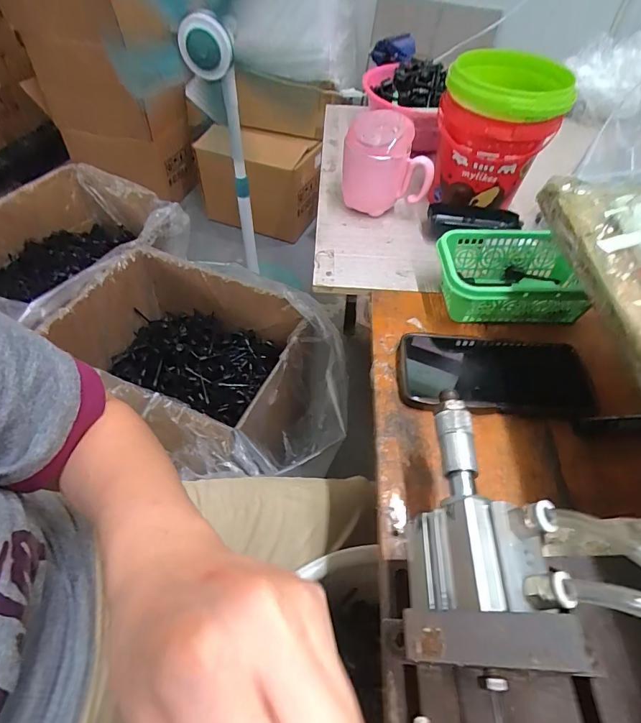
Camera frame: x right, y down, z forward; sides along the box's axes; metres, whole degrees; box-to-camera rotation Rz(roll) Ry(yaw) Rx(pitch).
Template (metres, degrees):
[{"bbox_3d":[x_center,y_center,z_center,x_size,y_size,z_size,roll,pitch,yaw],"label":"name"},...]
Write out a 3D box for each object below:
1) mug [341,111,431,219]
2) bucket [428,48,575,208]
[{"bbox_3d":[0.077,-0.238,0.497,0.100,0.106,0.067,-2,53,-4],"label":"mug"},{"bbox_3d":[0.203,-0.267,0.496,0.126,0.151,0.133,12,53,6],"label":"bucket"}]

